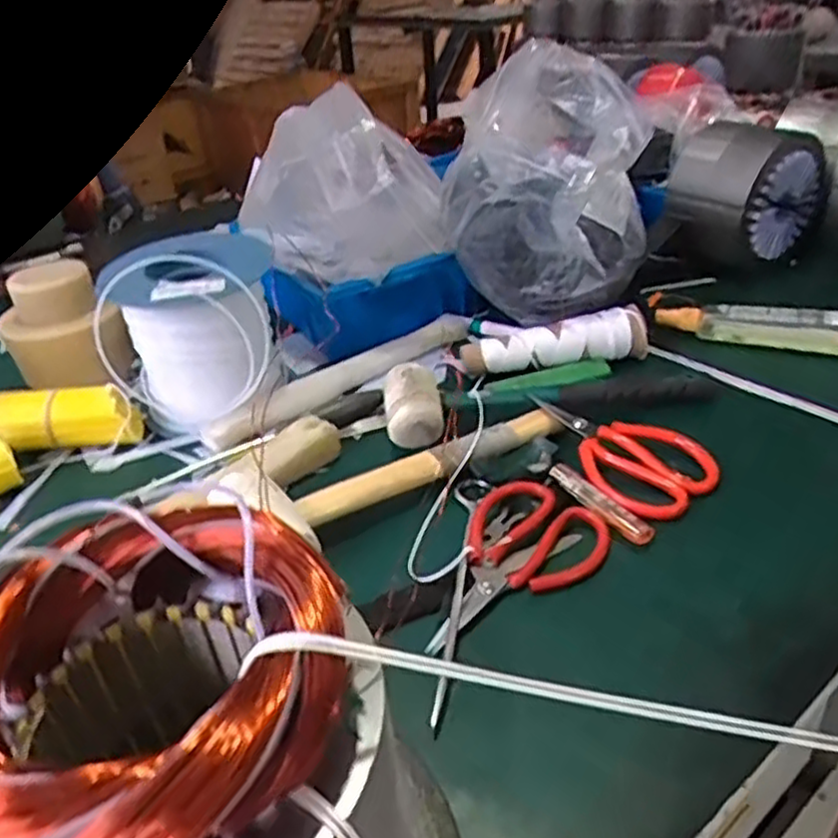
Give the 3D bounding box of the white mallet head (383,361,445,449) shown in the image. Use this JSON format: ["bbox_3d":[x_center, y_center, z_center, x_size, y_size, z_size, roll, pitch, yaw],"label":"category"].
[{"bbox_3d":[-0.006,-0.013,0.649,0.050,0.047,0.065,-8,32,-4],"label":"white mallet head"}]

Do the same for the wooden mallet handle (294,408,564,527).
[{"bbox_3d":[0.013,0.033,0.593,0.225,0.018,0.029,-22,35,-24],"label":"wooden mallet handle"}]

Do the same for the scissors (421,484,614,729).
[{"bbox_3d":[0.048,0.104,0.501,0.187,0.020,0.086,-32,53,-33],"label":"scissors"}]

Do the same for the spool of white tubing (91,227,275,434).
[{"bbox_3d":[-0.204,-0.077,0.700,0.136,0.160,0.126,-4,32,3],"label":"spool of white tubing"}]

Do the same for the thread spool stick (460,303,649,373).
[{"bbox_3d":[0.132,-0.078,0.727,0.171,0.037,0.042,-9,32,-6],"label":"thread spool stick"}]

